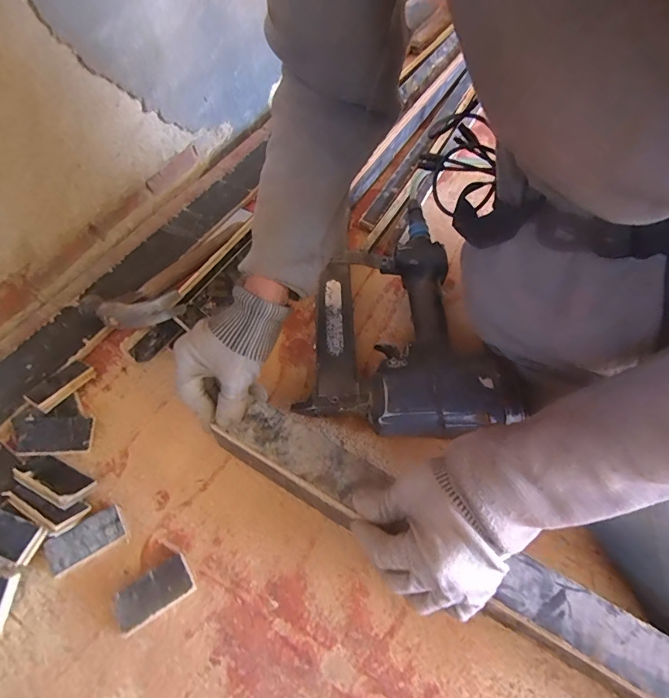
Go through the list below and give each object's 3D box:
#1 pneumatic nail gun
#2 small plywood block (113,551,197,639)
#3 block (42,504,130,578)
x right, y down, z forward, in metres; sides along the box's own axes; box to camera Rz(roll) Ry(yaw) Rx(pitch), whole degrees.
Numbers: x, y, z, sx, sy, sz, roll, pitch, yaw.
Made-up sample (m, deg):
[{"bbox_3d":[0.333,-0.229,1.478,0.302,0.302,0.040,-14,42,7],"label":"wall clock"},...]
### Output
[{"bbox_3d":[0.082,-0.045,0.517,0.218,0.082,0.330,4,58,-1],"label":"pneumatic nail gun"},{"bbox_3d":[-0.158,0.214,0.358,0.064,0.016,0.034,-28,64,-20],"label":"small plywood block"},{"bbox_3d":[-0.239,0.185,0.394,0.068,0.016,0.036,-27,63,-19],"label":"block"}]

